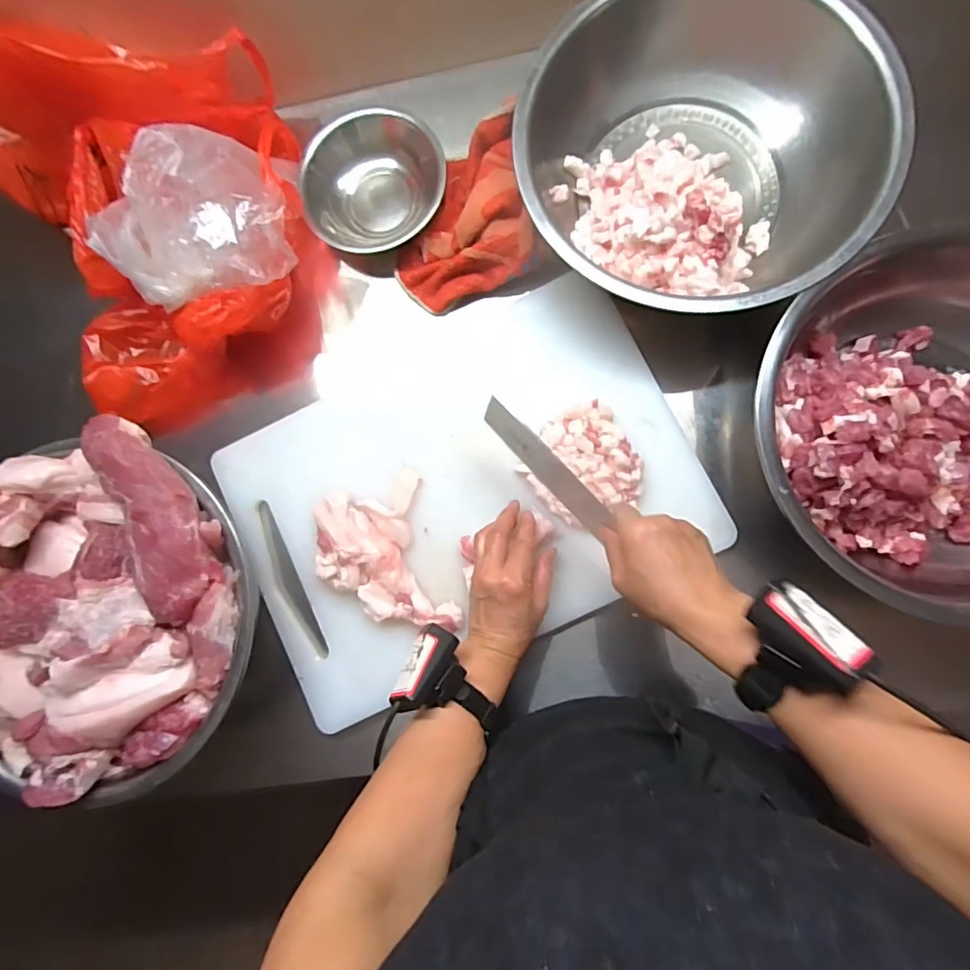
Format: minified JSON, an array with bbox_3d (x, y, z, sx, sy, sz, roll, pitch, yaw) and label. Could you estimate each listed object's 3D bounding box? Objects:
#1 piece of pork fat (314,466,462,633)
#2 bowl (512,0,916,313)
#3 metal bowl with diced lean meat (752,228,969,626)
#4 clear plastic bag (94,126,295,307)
[{"bbox_3d":[-0.110,0.080,0.533,0.122,0.029,0.164,-18,83,4],"label":"piece of pork fat"},{"bbox_3d":[0.209,-0.327,0.519,0.337,0.107,0.317,-1,84,6],"label":"bowl"},{"bbox_3d":[0.417,-0.050,0.483,0.339,0.119,0.325,-1,84,6],"label":"metal bowl with diced lean meat"},{"bbox_3d":[-0.271,-0.254,0.487,0.171,0.079,0.131,-39,82,1],"label":"clear plastic bag"}]

